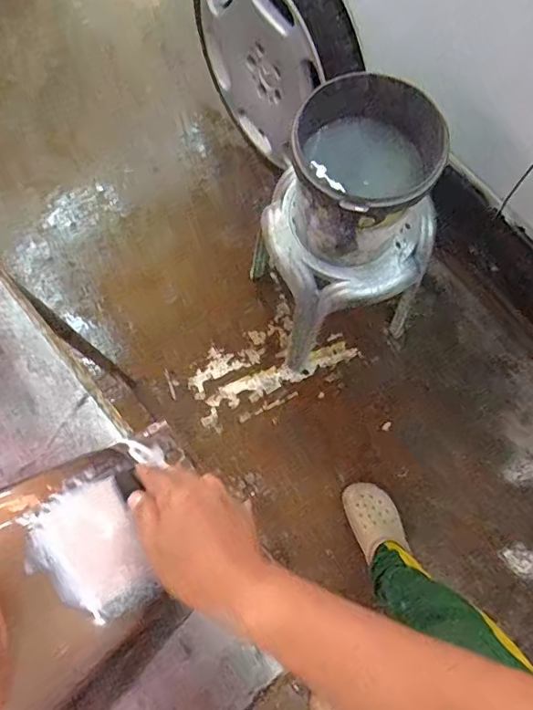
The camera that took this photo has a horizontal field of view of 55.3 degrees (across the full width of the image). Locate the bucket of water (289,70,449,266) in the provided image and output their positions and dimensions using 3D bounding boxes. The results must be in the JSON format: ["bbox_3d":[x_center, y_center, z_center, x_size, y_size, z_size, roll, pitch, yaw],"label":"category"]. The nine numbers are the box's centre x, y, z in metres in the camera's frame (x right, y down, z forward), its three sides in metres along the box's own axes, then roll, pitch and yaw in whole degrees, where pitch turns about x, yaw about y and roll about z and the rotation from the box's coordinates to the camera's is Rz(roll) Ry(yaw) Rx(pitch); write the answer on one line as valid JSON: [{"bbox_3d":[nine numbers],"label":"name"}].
[{"bbox_3d":[0.146,-0.274,0.826,0.202,0.242,0.191,0,74,-2],"label":"bucket of water"}]

